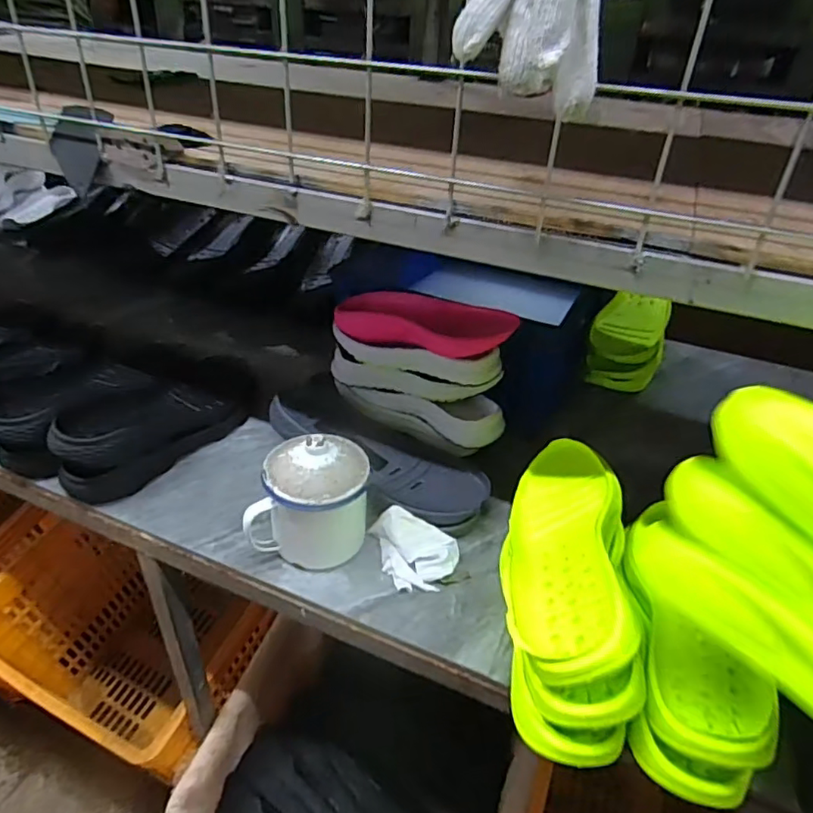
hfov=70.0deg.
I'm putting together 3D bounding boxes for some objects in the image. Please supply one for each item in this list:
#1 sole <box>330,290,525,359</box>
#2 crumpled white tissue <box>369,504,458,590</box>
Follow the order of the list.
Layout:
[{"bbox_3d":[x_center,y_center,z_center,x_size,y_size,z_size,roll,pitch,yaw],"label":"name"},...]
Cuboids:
[{"bbox_3d":[0.017,-0.102,0.706,0.231,0.048,0.064,16,37,16],"label":"sole"},{"bbox_3d":[0.005,0.149,0.605,0.092,0.036,0.069,13,36,13],"label":"crumpled white tissue"}]

